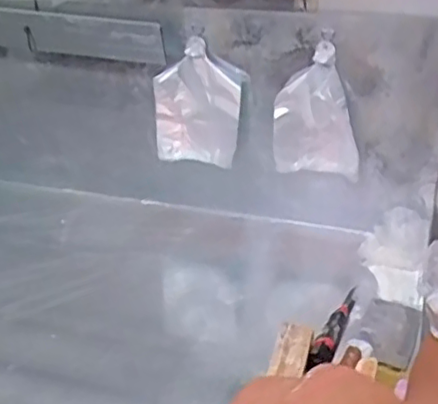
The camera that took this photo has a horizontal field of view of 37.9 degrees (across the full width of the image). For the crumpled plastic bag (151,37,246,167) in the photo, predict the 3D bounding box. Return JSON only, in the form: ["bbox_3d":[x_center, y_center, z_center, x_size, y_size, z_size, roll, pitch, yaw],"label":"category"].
[{"bbox_3d":[-0.052,-0.221,1.418,0.206,0.278,0.058,7,17,14],"label":"crumpled plastic bag"}]

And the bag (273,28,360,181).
[{"bbox_3d":[0.187,-0.175,1.343,0.172,0.299,0.063,-3,30,19],"label":"bag"}]

